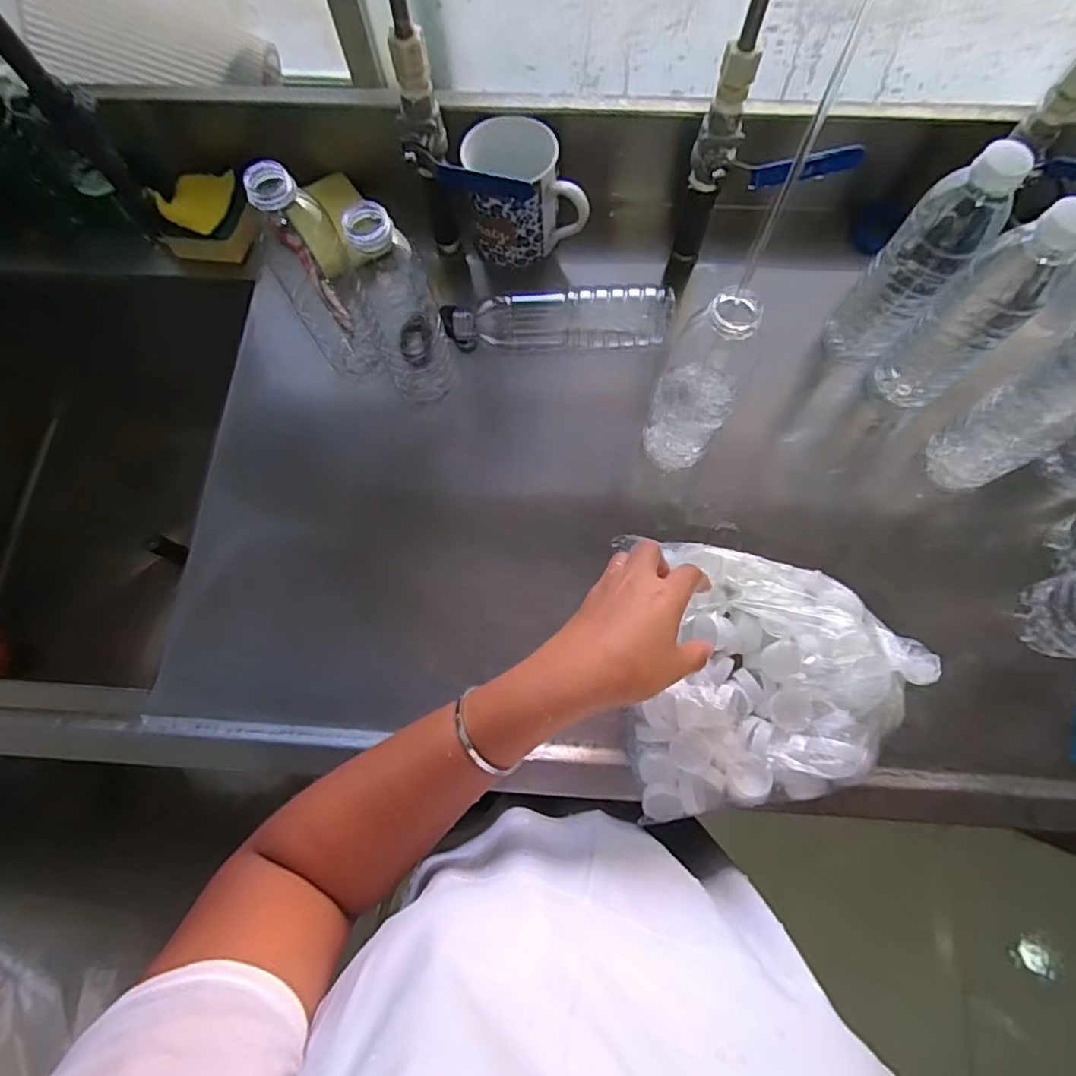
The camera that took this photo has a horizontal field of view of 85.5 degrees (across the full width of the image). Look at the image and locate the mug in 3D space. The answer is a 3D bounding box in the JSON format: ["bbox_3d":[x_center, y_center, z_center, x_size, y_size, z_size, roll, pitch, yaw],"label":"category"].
[{"bbox_3d":[-0.013,-0.337,0.574,0.112,0.101,0.089,-4,73,0],"label":"mug"}]

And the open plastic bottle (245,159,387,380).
[{"bbox_3d":[-0.185,-0.222,0.483,0.057,0.177,0.073,-28,75,-7],"label":"open plastic bottle"}]

